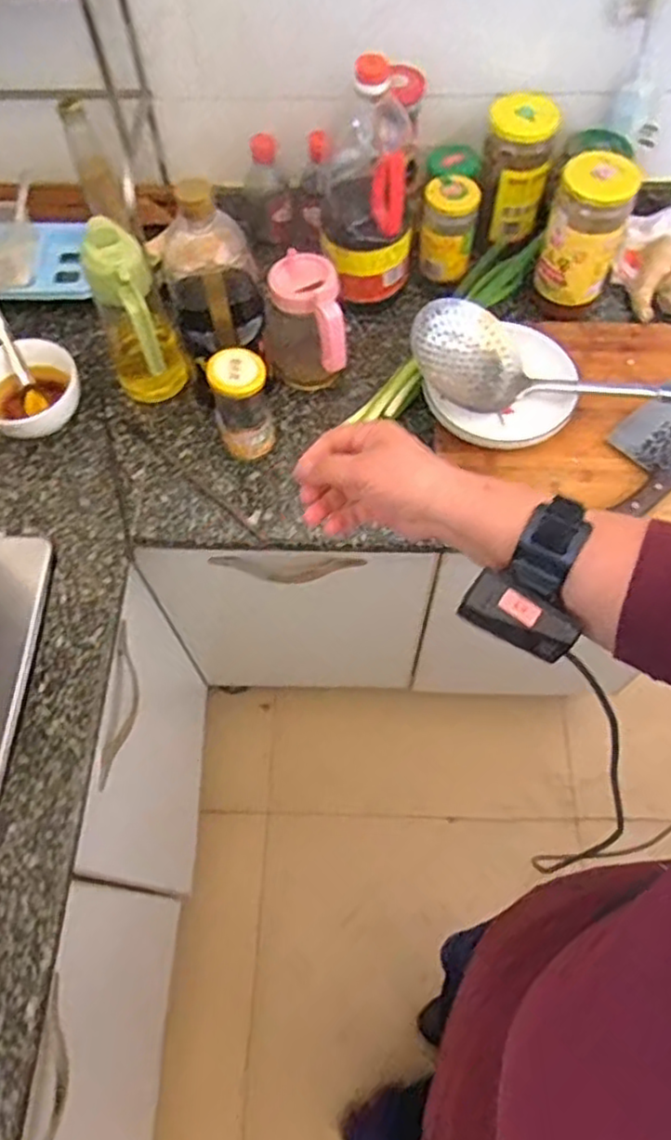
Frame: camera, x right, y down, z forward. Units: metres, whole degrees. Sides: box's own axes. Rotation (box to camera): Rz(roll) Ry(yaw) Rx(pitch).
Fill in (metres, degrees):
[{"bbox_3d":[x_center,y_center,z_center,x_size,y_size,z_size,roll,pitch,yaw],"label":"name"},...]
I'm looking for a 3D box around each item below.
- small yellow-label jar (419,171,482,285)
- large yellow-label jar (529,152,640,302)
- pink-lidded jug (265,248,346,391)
[{"bbox_3d":[0.140,-0.423,0.864,0.067,0.113,0.057,10,63,7],"label":"small yellow-label jar"},{"bbox_3d":[0.291,-0.396,0.813,0.087,0.158,0.084,0,62,1],"label":"large yellow-label jar"},{"bbox_3d":[-0.037,-0.261,0.776,0.083,0.147,0.104,-8,62,-3],"label":"pink-lidded jug"}]

